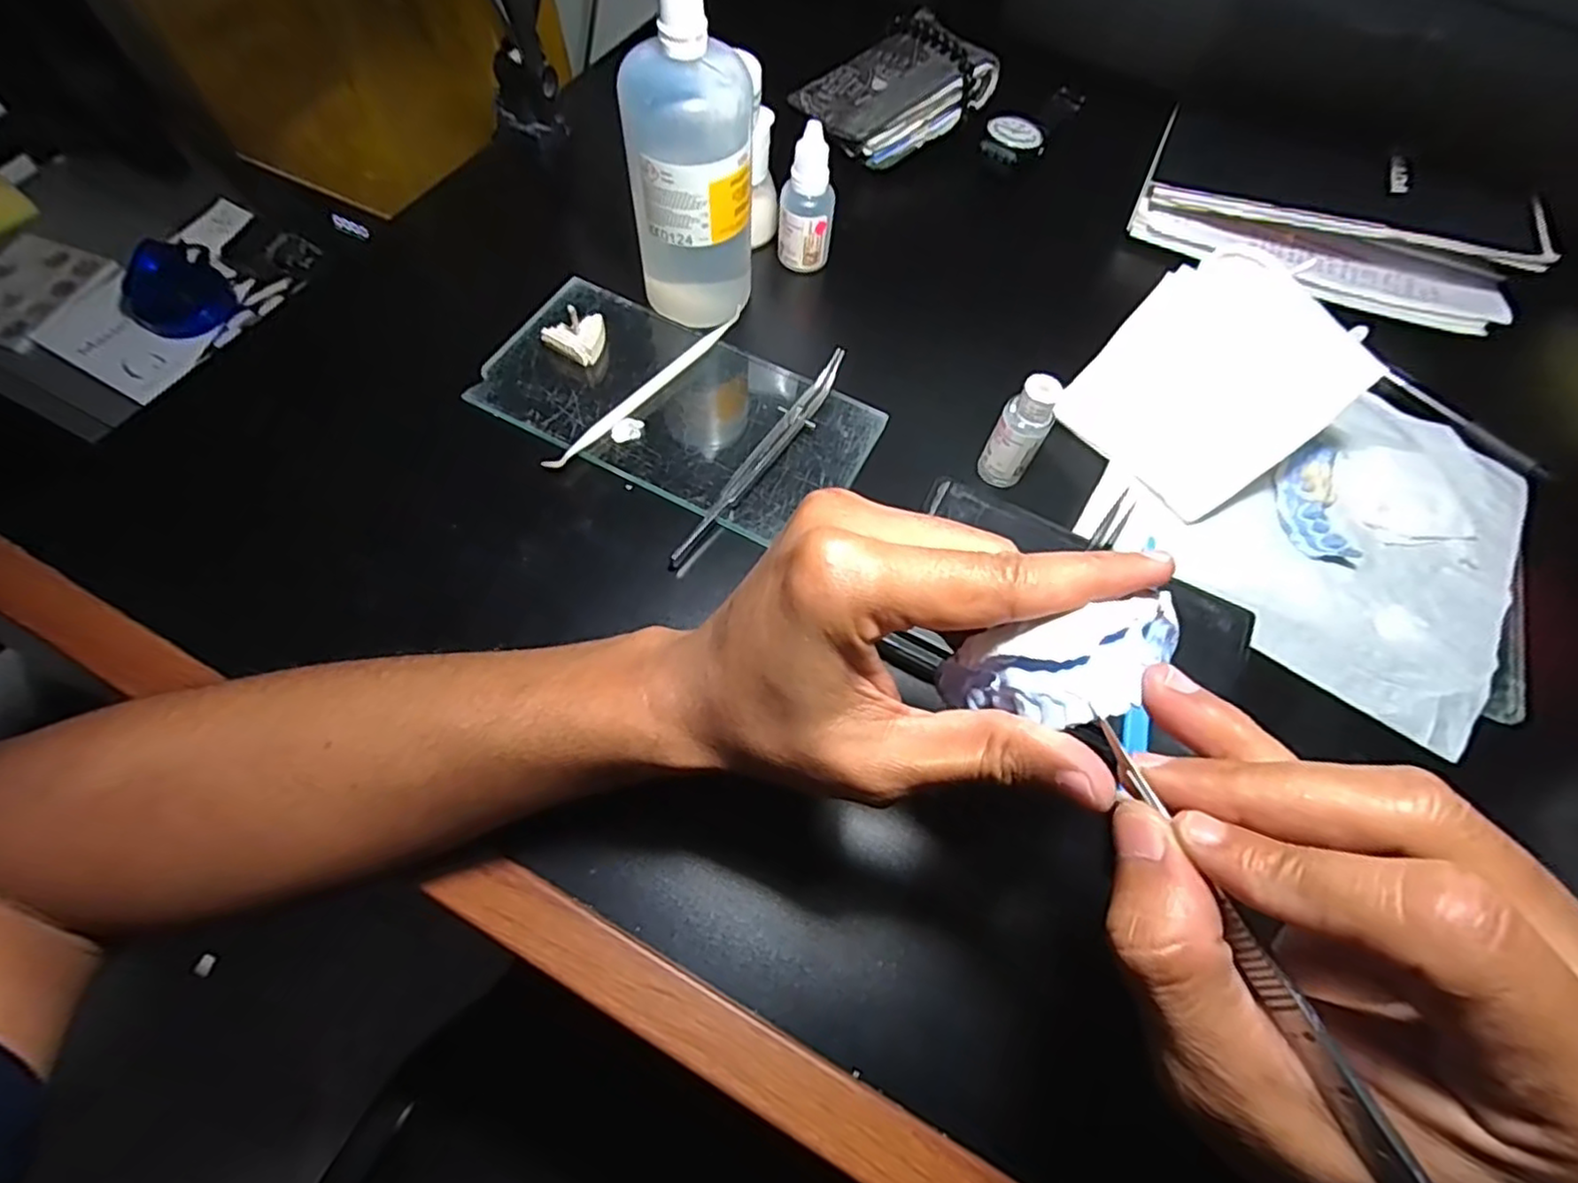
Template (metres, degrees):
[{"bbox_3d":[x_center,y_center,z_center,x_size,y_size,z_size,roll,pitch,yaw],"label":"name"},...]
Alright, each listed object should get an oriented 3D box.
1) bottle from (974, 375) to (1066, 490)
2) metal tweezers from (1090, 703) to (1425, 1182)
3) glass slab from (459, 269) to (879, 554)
[{"bbox_3d":[0.109,-0.073,0.330,0.023,0.061,0.020,30,67,10],"label":"bottle"},{"bbox_3d":[0.103,0.086,0.144,0.004,0.012,0.130,-20,62,-11],"label":"metal tweezers"},{"bbox_3d":[-0.057,-0.098,0.357,0.194,0.008,0.102,27,66,9],"label":"glass slab"}]

